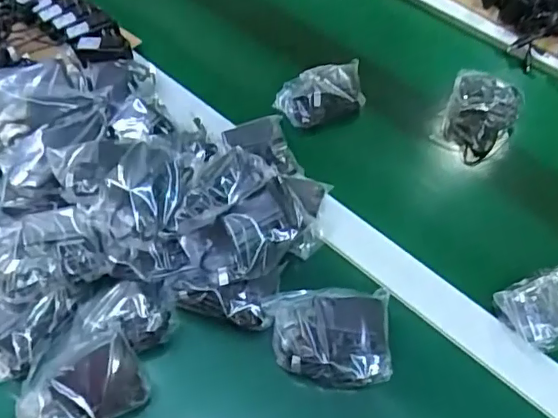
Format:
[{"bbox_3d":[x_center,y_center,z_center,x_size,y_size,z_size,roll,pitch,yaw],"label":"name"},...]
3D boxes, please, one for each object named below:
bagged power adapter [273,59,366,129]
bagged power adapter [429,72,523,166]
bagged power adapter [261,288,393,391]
[{"bbox_3d":[0.057,-0.147,0.733,0.118,0.054,0.065,-16,55,-13],"label":"bagged power adapter"},{"bbox_3d":[0.257,-0.119,0.722,0.090,0.060,0.107,26,57,17],"label":"bagged power adapter"},{"bbox_3d":[0.048,0.124,0.538,0.114,0.041,0.088,2,53,0],"label":"bagged power adapter"}]

